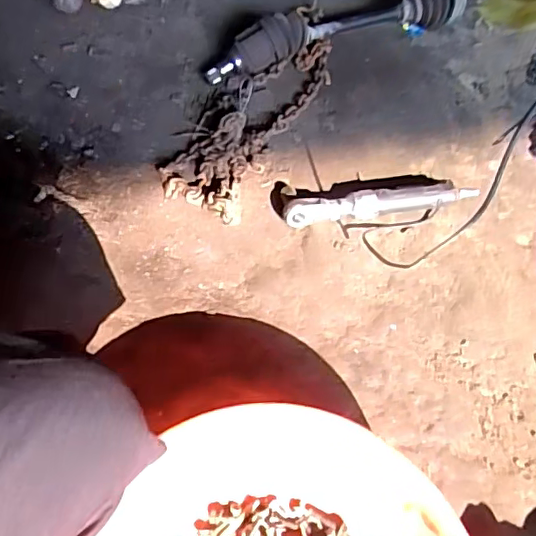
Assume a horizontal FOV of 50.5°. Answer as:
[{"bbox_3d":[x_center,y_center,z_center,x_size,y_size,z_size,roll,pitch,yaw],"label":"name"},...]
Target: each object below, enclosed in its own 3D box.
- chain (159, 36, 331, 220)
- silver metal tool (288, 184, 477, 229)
[{"bbox_3d":[-0.026,-0.247,0.925,0.147,0.046,0.405,23,59,13],"label":"chain"},{"bbox_3d":[0.160,-0.088,0.819,0.273,0.041,0.032,-6,57,-6],"label":"silver metal tool"}]

